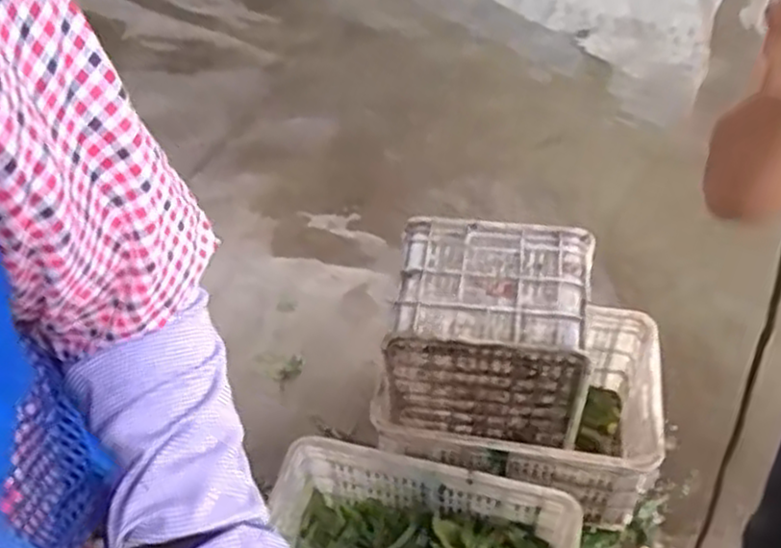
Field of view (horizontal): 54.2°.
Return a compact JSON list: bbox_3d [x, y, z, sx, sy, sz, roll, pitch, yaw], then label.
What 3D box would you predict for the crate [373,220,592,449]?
[{"bbox_3d":[0.175,0.108,1.396,0.352,0.263,0.306,7,49,10],"label":"crate"}]

